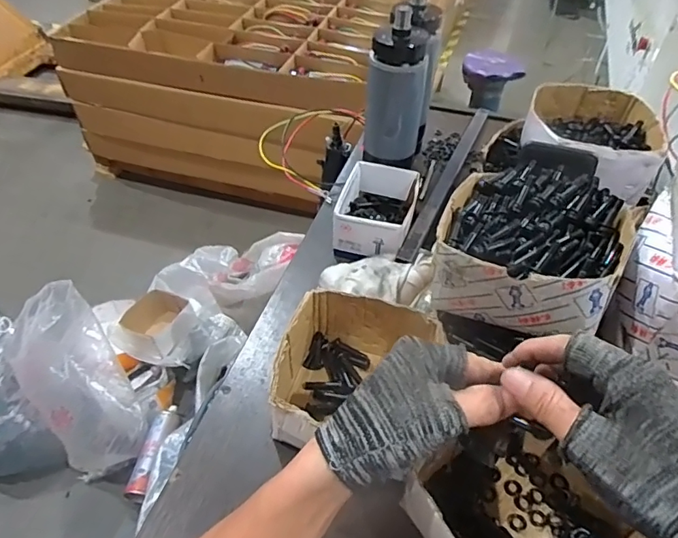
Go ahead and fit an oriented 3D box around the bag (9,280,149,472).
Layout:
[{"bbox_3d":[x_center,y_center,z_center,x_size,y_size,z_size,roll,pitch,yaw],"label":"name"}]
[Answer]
[{"bbox_3d":[-0.532,0.230,1.008,0.170,0.296,0.254,-30,54,-26],"label":"bag"}]

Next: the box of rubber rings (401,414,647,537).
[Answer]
[{"bbox_3d":[0.134,0.187,0.375,0.138,0.077,0.130,-30,53,-26],"label":"box of rubber rings"}]

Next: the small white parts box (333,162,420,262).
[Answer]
[{"bbox_3d":[0.050,-0.076,0.638,0.087,0.059,0.141,12,47,10],"label":"small white parts box"}]

